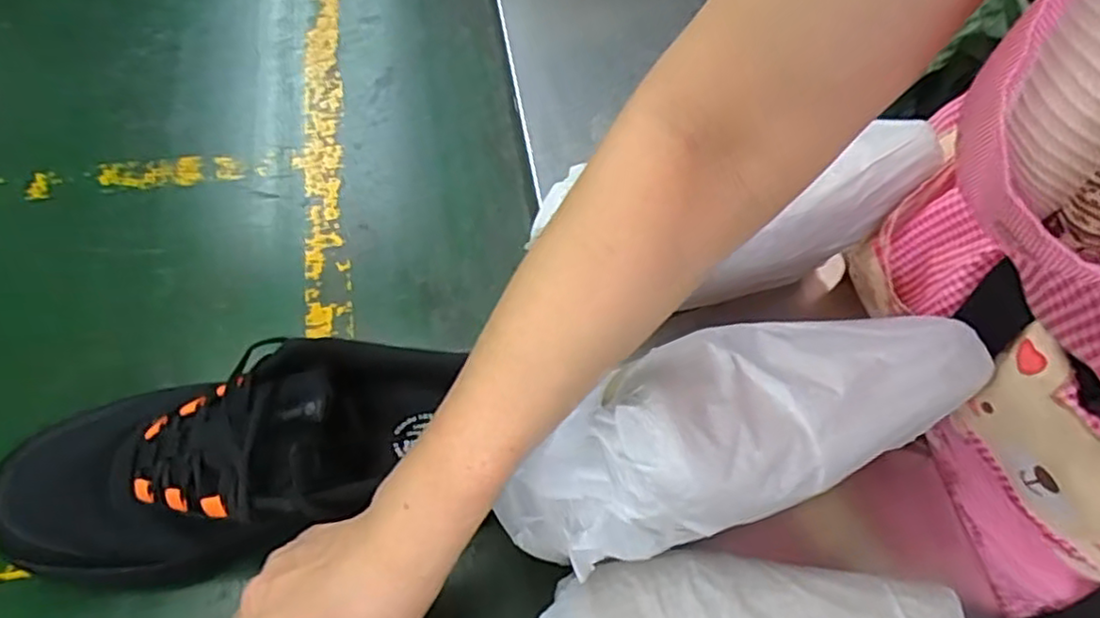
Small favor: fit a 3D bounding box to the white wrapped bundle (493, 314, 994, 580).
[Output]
[{"bbox_3d":[0.098,0.061,0.350,0.242,0.086,0.102,-23,68,-18],"label":"white wrapped bundle"}]

